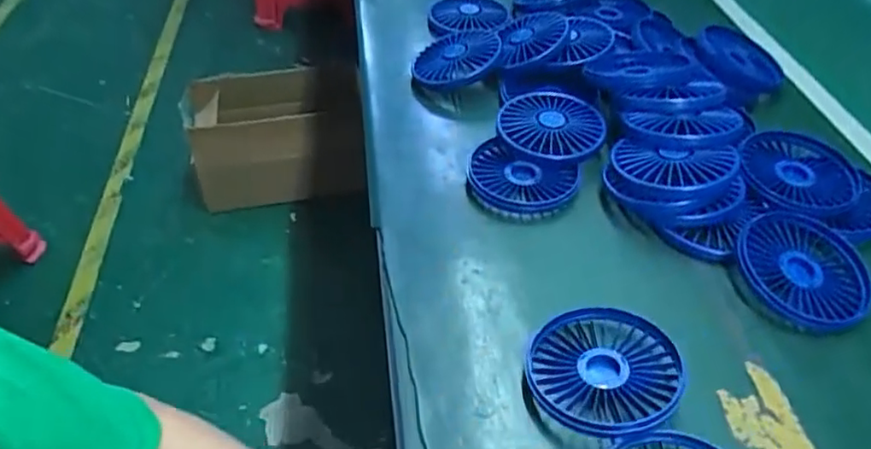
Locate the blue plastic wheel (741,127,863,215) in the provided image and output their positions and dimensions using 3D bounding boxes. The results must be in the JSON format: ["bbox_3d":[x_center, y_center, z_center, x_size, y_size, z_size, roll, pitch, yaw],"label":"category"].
[{"bbox_3d":[0.285,-0.044,0.477,0.083,0.013,0.104,36,54,29],"label":"blue plastic wheel"}]

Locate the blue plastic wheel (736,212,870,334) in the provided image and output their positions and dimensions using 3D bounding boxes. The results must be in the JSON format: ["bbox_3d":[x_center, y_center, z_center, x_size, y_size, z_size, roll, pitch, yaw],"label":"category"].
[{"bbox_3d":[0.253,0.029,0.419,0.085,0.021,0.085,1,45,-1],"label":"blue plastic wheel"}]

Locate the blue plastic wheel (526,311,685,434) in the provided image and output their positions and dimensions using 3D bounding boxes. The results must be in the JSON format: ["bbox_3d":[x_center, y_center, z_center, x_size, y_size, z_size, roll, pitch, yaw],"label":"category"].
[{"bbox_3d":[0.099,0.083,0.362,0.082,0.019,0.082,21,49,19],"label":"blue plastic wheel"}]

